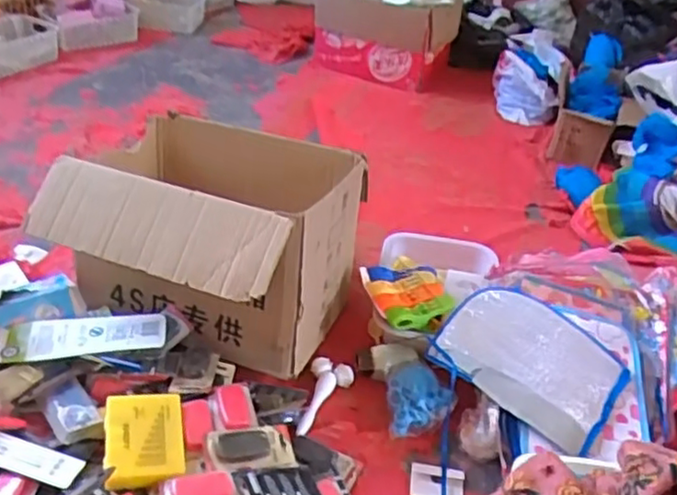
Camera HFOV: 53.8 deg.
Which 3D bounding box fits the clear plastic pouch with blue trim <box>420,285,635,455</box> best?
[{"bbox_3d":[0.285,0.164,0.998,0.257,0.051,0.207,26,41,26],"label":"clear plastic pouch with blue trim"}]

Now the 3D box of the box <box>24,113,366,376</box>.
[{"bbox_3d":[-0.194,-0.021,1.044,0.393,0.278,0.374,13,37,11],"label":"box"}]

